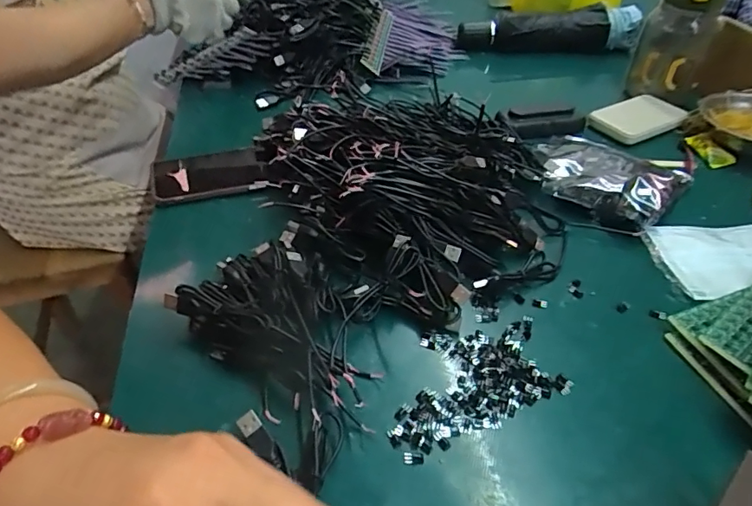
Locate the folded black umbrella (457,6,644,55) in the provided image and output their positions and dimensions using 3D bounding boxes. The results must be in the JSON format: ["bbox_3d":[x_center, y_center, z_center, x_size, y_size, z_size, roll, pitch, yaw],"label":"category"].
[{"bbox_3d":[0.268,-0.347,0.779,0.266,0.057,0.063,-2,43,-1],"label":"folded black umbrella"}]

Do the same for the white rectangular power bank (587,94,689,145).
[{"bbox_3d":[0.323,-0.169,0.617,0.103,0.012,0.071,-22,47,-21],"label":"white rectangular power bank"}]

